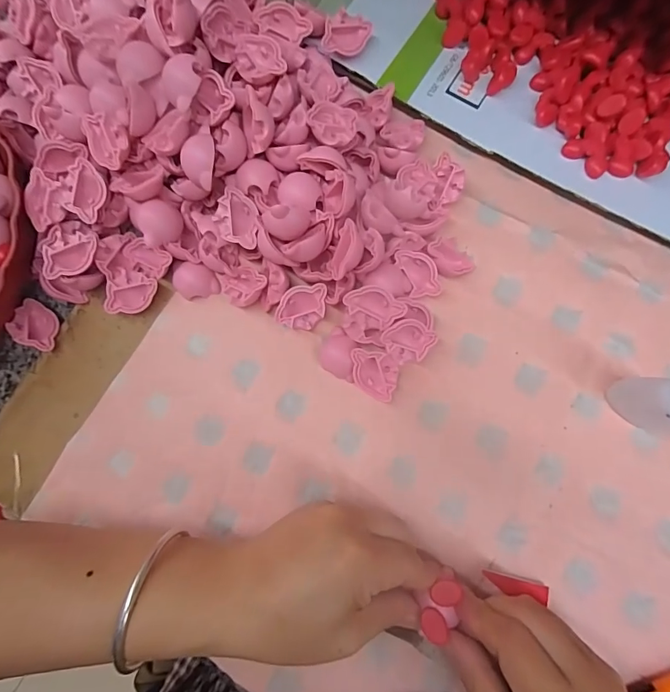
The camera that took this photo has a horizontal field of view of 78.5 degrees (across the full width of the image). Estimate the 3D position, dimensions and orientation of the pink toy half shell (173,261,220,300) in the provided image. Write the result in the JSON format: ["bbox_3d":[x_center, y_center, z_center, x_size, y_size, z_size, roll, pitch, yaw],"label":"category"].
[{"bbox_3d":[-0.095,-0.044,0.280,0.029,0.014,0.022,-8,81,2],"label":"pink toy half shell"}]

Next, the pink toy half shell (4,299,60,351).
[{"bbox_3d":[-0.201,-0.014,0.277,0.027,0.020,0.027,21,83,6],"label":"pink toy half shell"}]

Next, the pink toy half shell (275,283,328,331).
[{"bbox_3d":[-0.021,-0.026,0.273,0.030,0.017,0.029,6,82,4],"label":"pink toy half shell"}]

